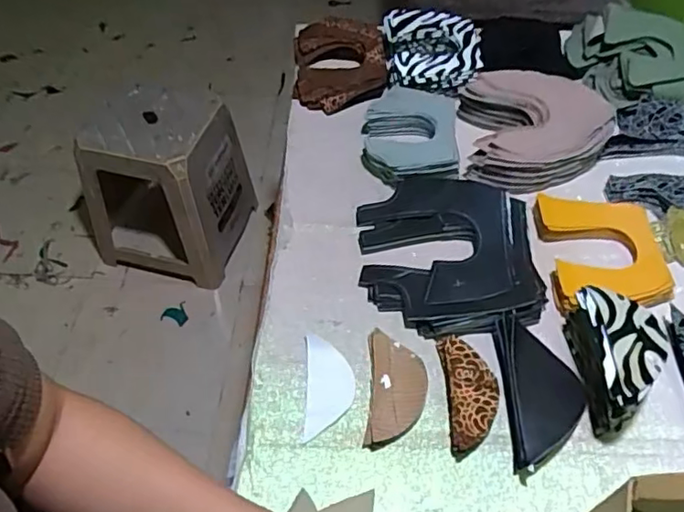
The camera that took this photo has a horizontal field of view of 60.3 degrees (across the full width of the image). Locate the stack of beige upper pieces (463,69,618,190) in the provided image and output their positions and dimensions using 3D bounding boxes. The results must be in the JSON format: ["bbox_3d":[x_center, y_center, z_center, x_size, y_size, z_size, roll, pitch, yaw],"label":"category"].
[{"bbox_3d":[0.256,-0.169,0.780,0.184,0.055,0.185,2,52,1],"label":"stack of beige upper pieces"}]

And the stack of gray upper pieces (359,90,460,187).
[{"bbox_3d":[0.090,-0.161,0.784,0.120,0.027,0.168,2,53,1],"label":"stack of gray upper pieces"}]

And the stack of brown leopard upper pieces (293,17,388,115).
[{"bbox_3d":[-0.004,-0.291,0.896,0.137,0.041,0.182,-1,52,-1],"label":"stack of brown leopard upper pieces"}]

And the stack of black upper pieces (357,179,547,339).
[{"bbox_3d":[0.118,-0.007,0.668,0.188,0.027,0.203,0,52,-1],"label":"stack of black upper pieces"}]

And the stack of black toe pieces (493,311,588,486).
[{"bbox_3d":[0.191,0.129,0.560,0.071,0.022,0.153,2,53,1],"label":"stack of black toe pieces"}]

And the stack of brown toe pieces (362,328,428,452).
[{"bbox_3d":[0.053,0.129,0.576,0.057,0.014,0.119,4,53,3],"label":"stack of brown toe pieces"}]

